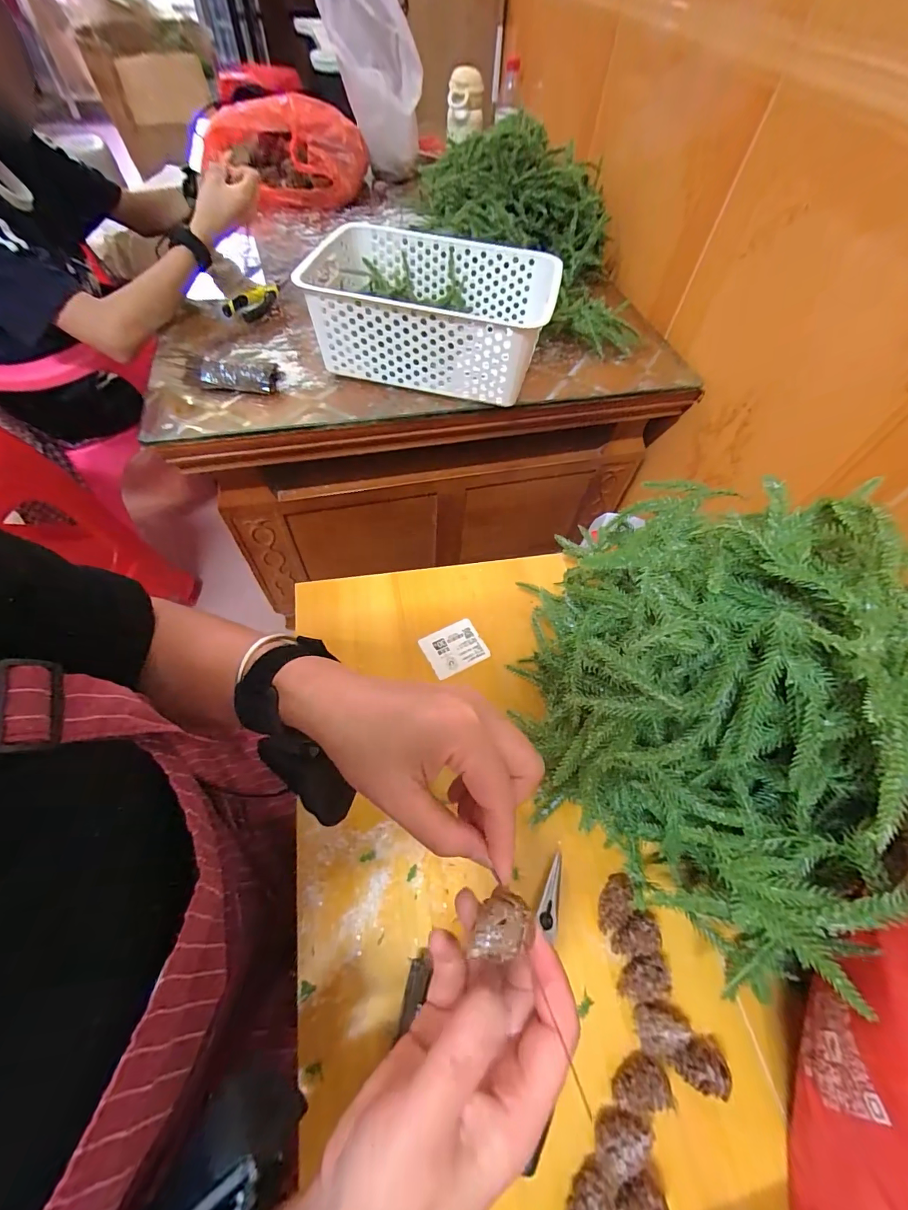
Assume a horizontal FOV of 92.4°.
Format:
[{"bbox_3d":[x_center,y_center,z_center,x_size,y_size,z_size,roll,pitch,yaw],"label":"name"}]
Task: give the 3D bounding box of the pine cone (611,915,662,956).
[{"bbox_3d":[0.128,0.234,0.309,0.031,0.019,0.023,0,58,-3],"label":"pine cone"}]

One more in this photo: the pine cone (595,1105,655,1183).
[{"bbox_3d":[0.099,0.314,0.256,0.030,0.025,0.024,-39,68,-24],"label":"pine cone"}]

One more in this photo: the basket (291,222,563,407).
[{"bbox_3d":[-0.033,-0.393,0.595,0.293,0.115,0.203,13,58,5],"label":"basket"}]

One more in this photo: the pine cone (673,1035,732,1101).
[{"bbox_3d":[0.158,0.292,0.277,0.031,0.019,0.027,23,59,11],"label":"pine cone"}]

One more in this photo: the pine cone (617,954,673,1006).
[{"bbox_3d":[0.130,0.255,0.296,0.035,0.021,0.023,-23,62,-17],"label":"pine cone"}]

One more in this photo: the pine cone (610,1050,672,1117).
[{"bbox_3d":[0.117,0.300,0.270,0.035,0.023,0.024,-20,61,-15],"label":"pine cone"}]

